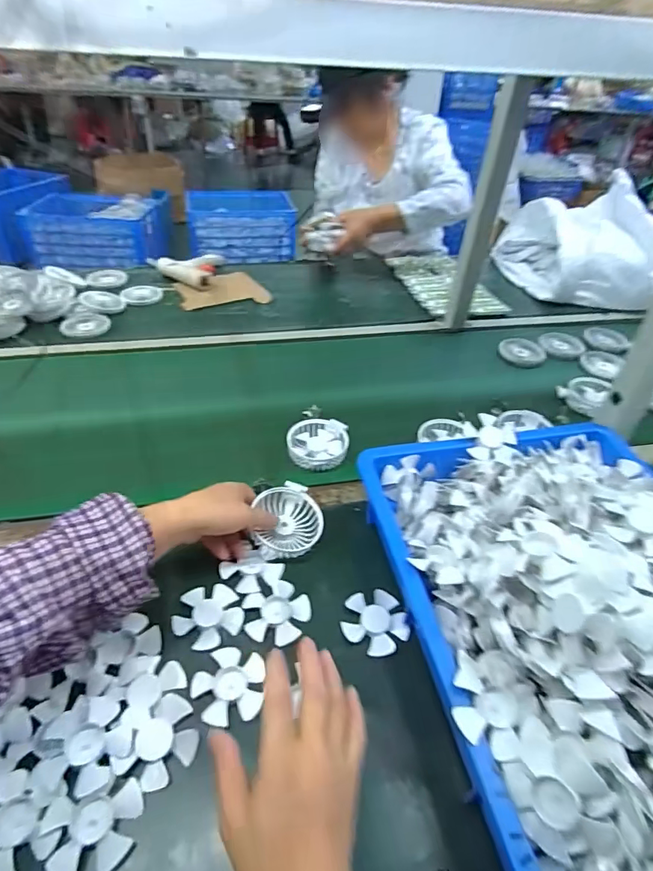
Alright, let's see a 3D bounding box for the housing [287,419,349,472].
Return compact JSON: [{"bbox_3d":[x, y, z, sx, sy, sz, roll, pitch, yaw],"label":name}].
[{"bbox_3d":[-0.010,0.012,0.713,0.083,0.038,0.089,3,40,-2],"label":"housing"}]

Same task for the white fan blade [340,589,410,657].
[{"bbox_3d":[0.051,0.205,0.512,0.069,0.016,0.069,3,40,-2],"label":"white fan blade"}]

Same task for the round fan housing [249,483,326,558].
[{"bbox_3d":[-0.047,0.105,0.594,0.081,0.038,0.092,2,40,-3],"label":"round fan housing"}]

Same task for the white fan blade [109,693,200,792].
[{"bbox_3d":[-0.151,0.270,0.415,0.068,0.023,0.062,-14,43,-20],"label":"white fan blade"}]

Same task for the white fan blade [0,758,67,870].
[{"bbox_3d":[-0.244,0.300,0.368,0.068,0.015,0.076,0,40,-5],"label":"white fan blade"}]

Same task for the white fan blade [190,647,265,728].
[{"bbox_3d":[-0.097,0.241,0.455,0.063,0.008,0.068,5,40,0],"label":"white fan blade"}]

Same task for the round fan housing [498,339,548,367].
[{"bbox_3d":[0.404,-0.172,0.975,0.088,0.009,0.108,28,46,26],"label":"round fan housing"}]

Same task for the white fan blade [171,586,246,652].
[{"bbox_3d":[-0.127,0.193,0.504,0.071,0.009,0.066,-13,43,-20],"label":"white fan blade"}]

